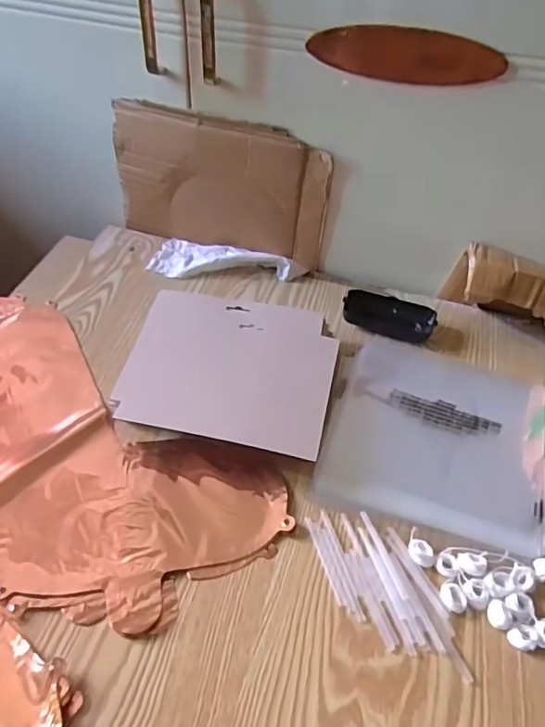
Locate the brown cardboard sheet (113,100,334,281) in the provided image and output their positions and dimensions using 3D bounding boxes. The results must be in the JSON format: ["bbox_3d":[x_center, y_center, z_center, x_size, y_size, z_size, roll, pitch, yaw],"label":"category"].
[{"bbox_3d":[-0.067,-0.218,0.680,0.271,0.176,0.016,15,47,10],"label":"brown cardboard sheet"}]

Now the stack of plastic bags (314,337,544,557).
[{"bbox_3d":[0.166,0.062,0.549,0.211,0.011,0.221,15,47,10],"label":"stack of plastic bags"}]

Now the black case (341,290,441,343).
[{"bbox_3d":[0.144,-0.060,0.667,0.109,0.025,0.050,12,46,8],"label":"black case"}]

